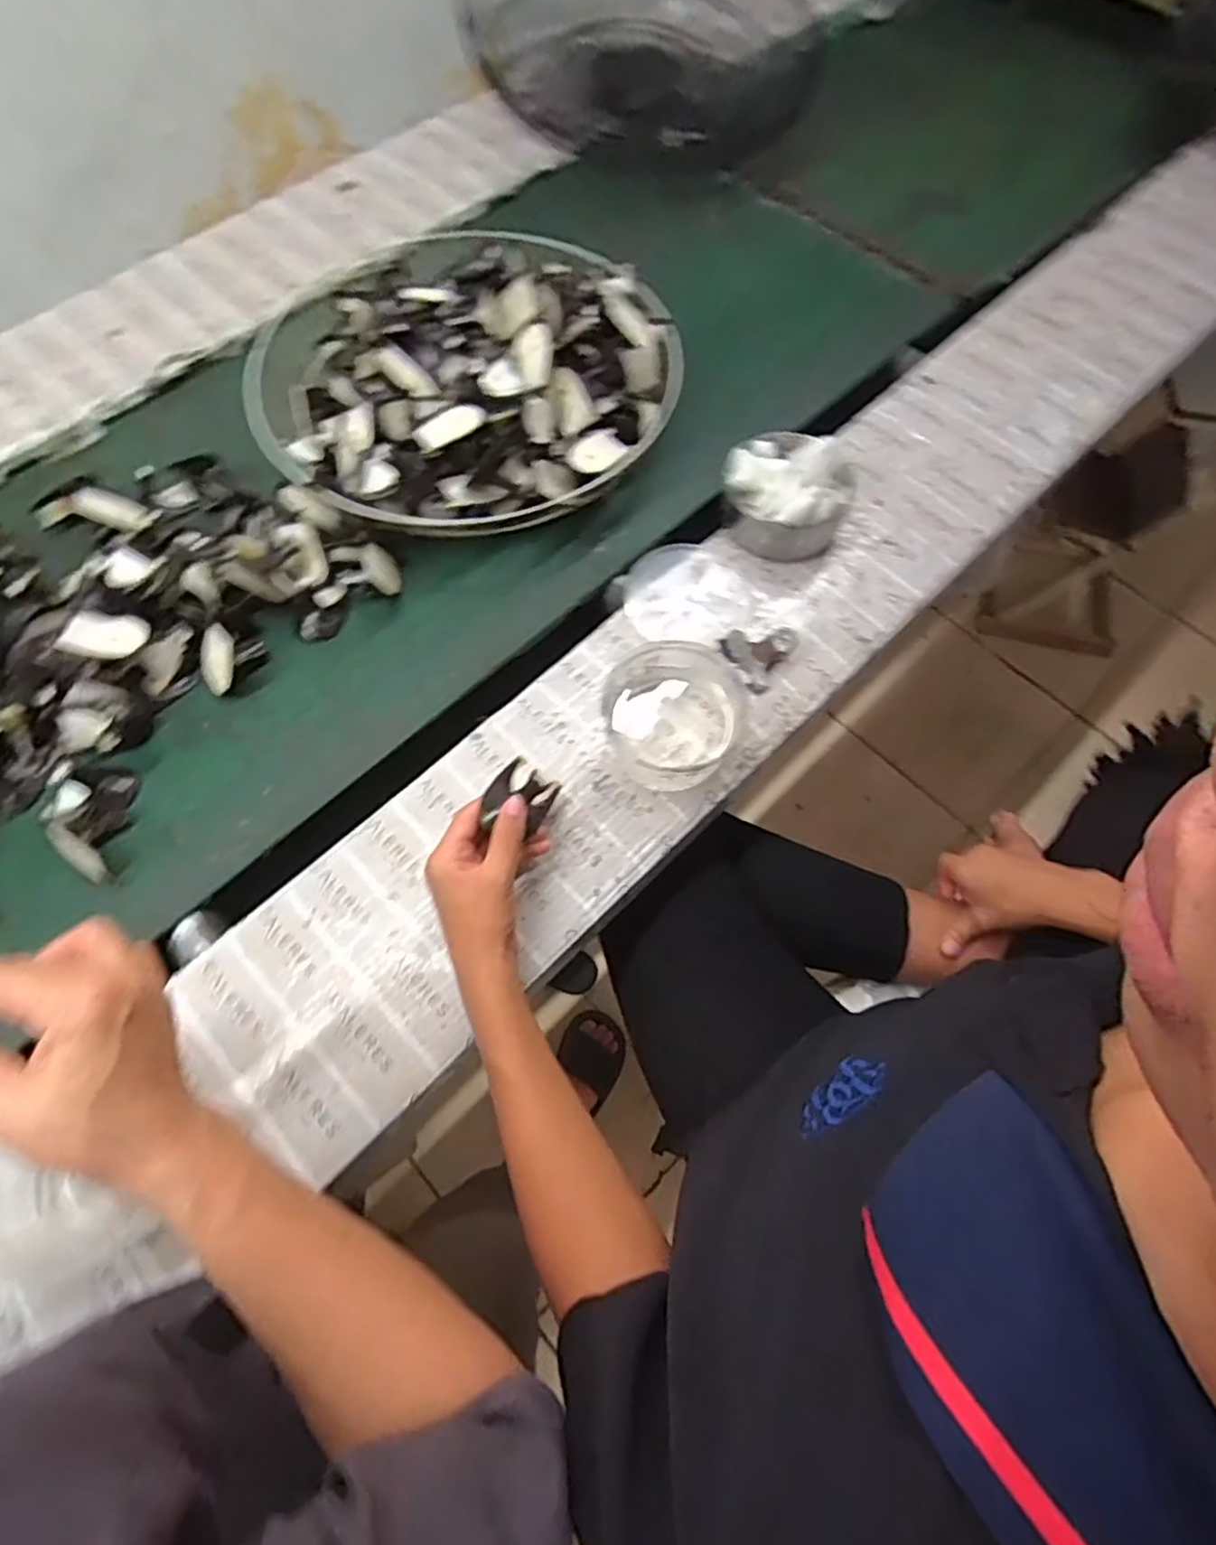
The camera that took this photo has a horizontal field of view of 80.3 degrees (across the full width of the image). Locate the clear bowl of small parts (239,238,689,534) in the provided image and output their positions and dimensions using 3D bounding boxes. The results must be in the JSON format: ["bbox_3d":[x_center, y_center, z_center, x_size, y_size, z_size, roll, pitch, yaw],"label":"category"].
[{"bbox_3d":[-0.137,-0.424,0.749,0.410,0.112,0.420,0,67,-1],"label":"clear bowl of small parts"}]

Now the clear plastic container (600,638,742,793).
[{"bbox_3d":[0.052,-0.049,0.609,0.109,0.057,0.108,0,67,-1],"label":"clear plastic container"}]

